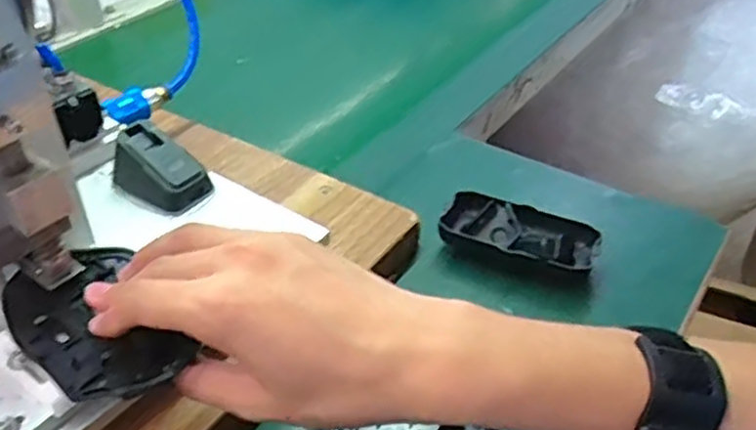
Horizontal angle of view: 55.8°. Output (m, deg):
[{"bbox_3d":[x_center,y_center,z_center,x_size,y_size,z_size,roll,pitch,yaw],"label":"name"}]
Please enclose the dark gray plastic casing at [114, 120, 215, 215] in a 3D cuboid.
[{"bbox_3d":[-0.150,-0.033,0.488,0.065,0.038,0.037,23,44,25],"label":"dark gray plastic casing"}]

